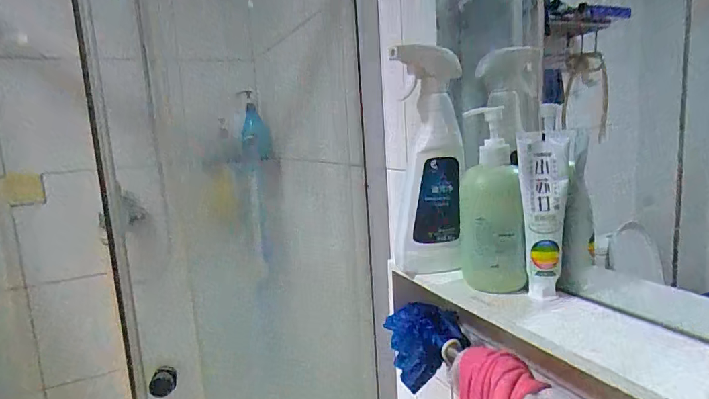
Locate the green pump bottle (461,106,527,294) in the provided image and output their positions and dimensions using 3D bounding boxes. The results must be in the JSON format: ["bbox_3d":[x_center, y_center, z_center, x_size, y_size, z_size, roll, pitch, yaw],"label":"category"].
[{"bbox_3d":[0.144,0.001,0.464,0.061,0.185,0.058,-1,9,15],"label":"green pump bottle"}]

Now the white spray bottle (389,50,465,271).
[{"bbox_3d":[0.089,-0.045,0.545,0.085,0.255,0.082,-2,9,10],"label":"white spray bottle"}]

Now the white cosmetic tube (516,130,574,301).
[{"bbox_3d":[0.188,0.014,0.436,0.047,0.159,0.035,0,9,20],"label":"white cosmetic tube"}]

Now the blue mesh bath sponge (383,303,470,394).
[{"bbox_3d":[0.087,0.177,0.547,0.092,0.078,0.078,-3,9,2],"label":"blue mesh bath sponge"}]

